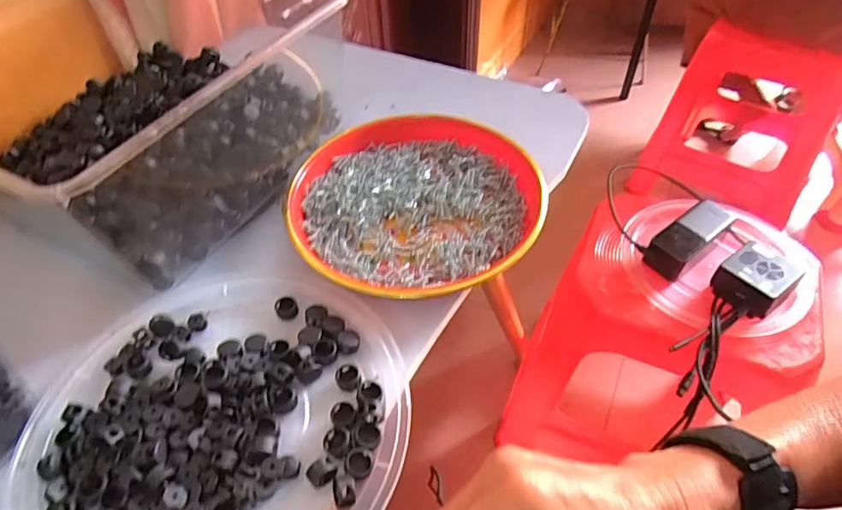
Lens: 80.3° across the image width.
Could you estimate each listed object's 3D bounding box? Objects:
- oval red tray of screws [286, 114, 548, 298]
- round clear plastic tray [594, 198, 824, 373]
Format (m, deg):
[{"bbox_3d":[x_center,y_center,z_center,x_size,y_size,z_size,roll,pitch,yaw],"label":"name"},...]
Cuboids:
[{"bbox_3d":[-0.002,-0.051,0.439,0.214,0.023,0.208,-10,49,-6],"label":"oval red tray of screws"},{"bbox_3d":[0.404,0.011,0.684,0.259,0.072,0.243,-1,48,1],"label":"round clear plastic tray"}]

